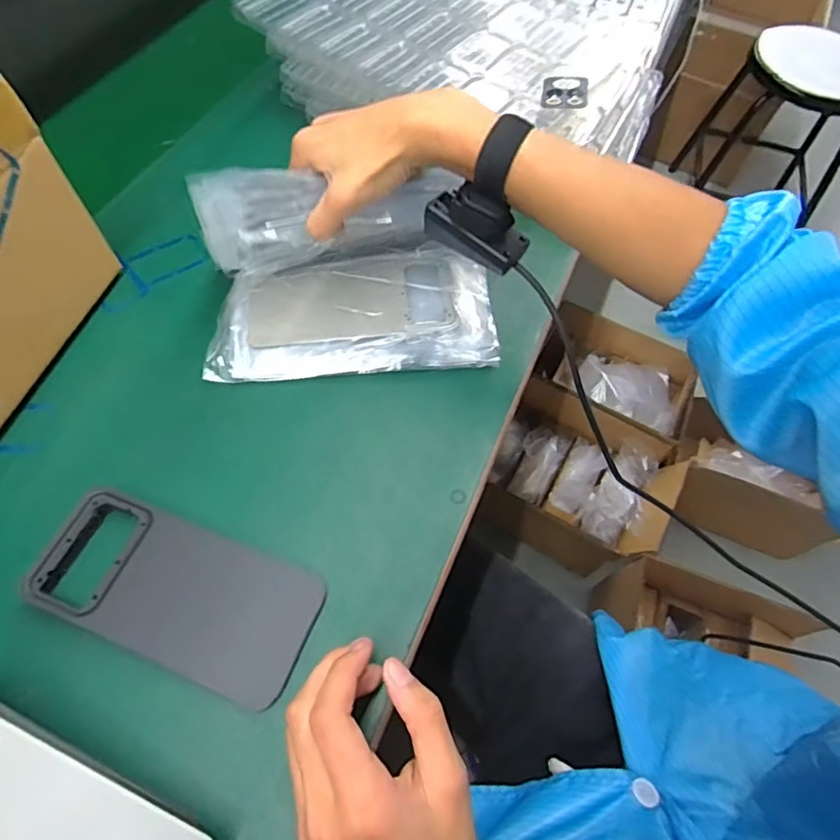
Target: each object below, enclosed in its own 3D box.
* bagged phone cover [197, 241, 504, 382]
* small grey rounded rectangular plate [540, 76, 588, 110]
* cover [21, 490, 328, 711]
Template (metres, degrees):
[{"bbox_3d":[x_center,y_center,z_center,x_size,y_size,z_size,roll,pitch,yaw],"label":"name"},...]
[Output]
[{"bbox_3d":[-0.050,-0.088,0.430,0.206,0.009,0.113,-5,61,-8],"label":"bagged phone cover"},{"bbox_3d":[0.124,-0.282,0.482,0.038,0.006,0.050,4,62,14],"label":"small grey rounded rectangular plate"},{"bbox_3d":[-0.141,0.100,0.329,0.158,0.005,0.073,25,62,3],"label":"cover"}]

